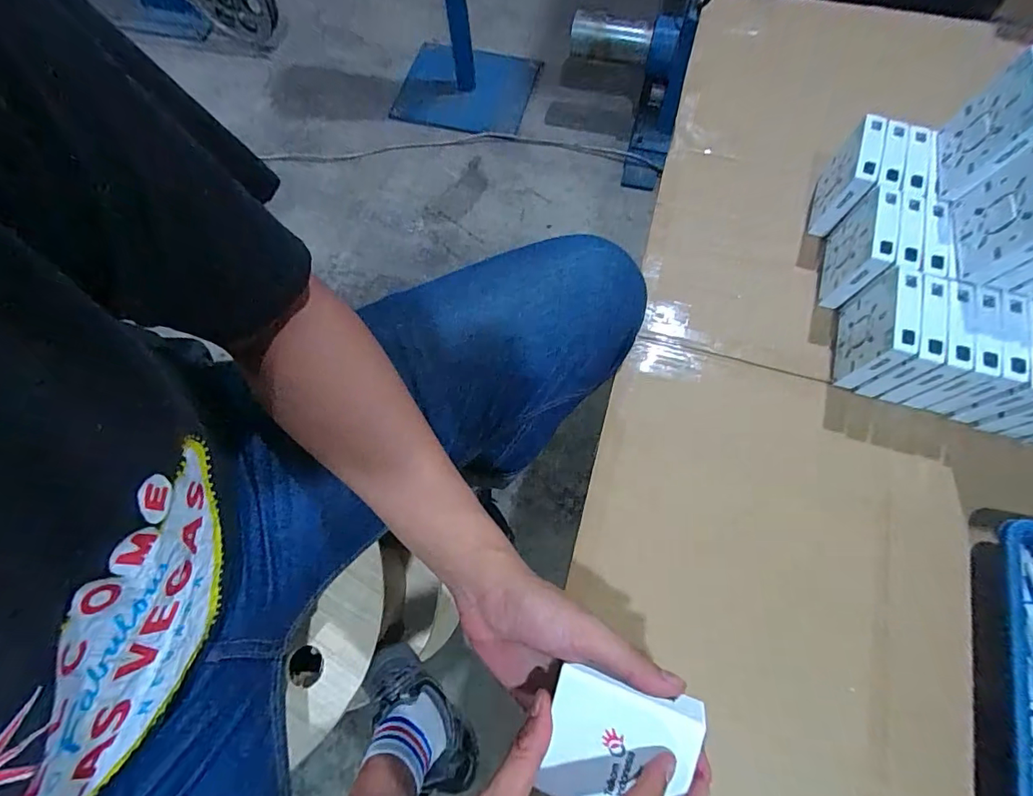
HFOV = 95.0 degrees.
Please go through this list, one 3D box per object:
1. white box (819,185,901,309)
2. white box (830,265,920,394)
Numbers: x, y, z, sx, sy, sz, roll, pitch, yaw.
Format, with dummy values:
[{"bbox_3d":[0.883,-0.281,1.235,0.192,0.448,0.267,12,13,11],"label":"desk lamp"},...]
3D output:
[{"bbox_3d":[0.344,-0.148,0.480,0.024,0.086,0.085,16,71,8],"label":"white box"},{"bbox_3d":[0.339,-0.064,0.450,0.028,0.086,0.087,18,72,9],"label":"white box"}]

